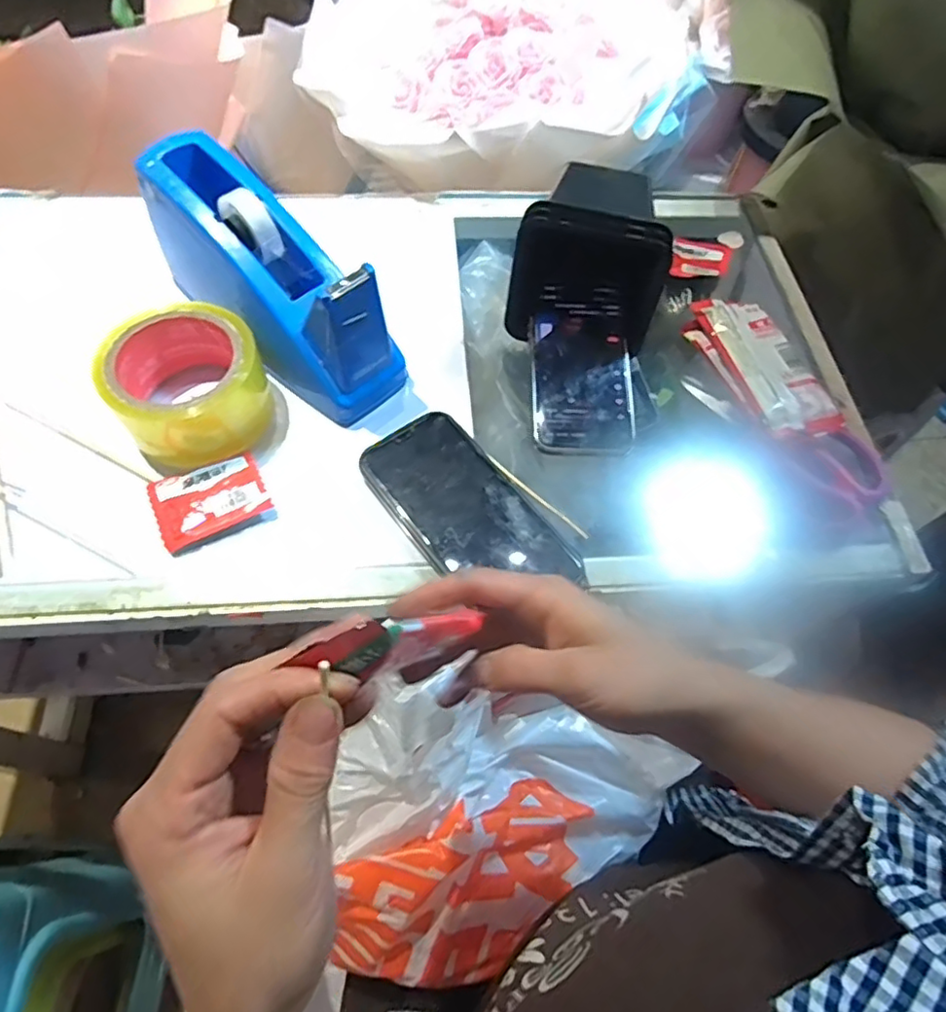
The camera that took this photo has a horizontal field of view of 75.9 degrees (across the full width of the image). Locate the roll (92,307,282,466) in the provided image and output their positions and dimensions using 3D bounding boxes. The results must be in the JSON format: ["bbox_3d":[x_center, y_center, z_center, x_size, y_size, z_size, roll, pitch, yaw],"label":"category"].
[{"bbox_3d":[-0.192,-0.083,0.417,0.099,0.055,0.097,2,61,-3],"label":"roll"}]

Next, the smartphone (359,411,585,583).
[{"bbox_3d":[-0.005,0.004,0.404,0.078,0.017,0.148,-33,68,-20],"label":"smartphone"}]

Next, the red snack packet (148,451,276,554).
[{"bbox_3d":[-0.173,-0.006,0.400,0.069,0.014,0.050,-25,66,-16],"label":"red snack packet"}]

